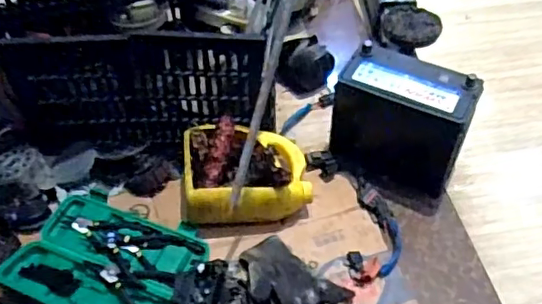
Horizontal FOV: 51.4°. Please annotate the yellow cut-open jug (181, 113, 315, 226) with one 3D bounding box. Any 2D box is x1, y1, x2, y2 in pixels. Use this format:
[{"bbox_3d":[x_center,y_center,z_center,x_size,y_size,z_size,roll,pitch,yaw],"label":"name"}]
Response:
[{"bbox_3d":[-0.042,0.035,1.005,0.219,0.101,0.189,-4,50,-3],"label":"yellow cut-open jug"}]

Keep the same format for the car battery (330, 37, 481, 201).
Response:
[{"bbox_3d":[0.236,-0.049,1.048,0.239,0.207,0.126,22,53,17],"label":"car battery"}]

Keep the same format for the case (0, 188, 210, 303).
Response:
[{"bbox_3d":[-0.272,0.184,0.945,0.302,0.041,0.221,19,52,15],"label":"case"}]

